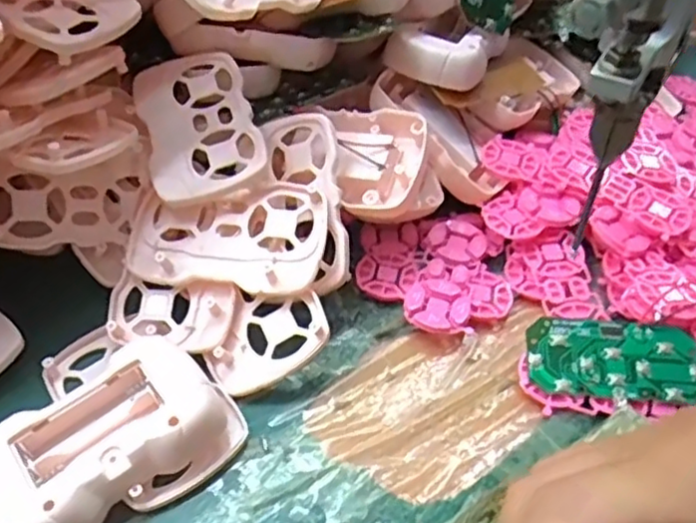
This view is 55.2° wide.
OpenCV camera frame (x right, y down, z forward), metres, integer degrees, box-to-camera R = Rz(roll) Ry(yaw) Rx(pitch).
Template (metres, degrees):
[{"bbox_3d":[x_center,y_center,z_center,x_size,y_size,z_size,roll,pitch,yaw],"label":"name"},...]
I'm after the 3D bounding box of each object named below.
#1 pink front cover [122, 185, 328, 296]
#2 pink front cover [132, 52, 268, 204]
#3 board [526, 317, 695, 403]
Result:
[{"bbox_3d":[-0.054,-0.010,0.305,0.088,0.015,0.051,2,63,6],"label":"pink front cover"},{"bbox_3d":[-0.072,-0.065,0.321,0.053,0.011,0.081,-20,61,-6],"label":"pink front cover"},{"bbox_3d":[0.118,0.043,0.295,0.074,0.004,0.039,6,56,6],"label":"board"}]

